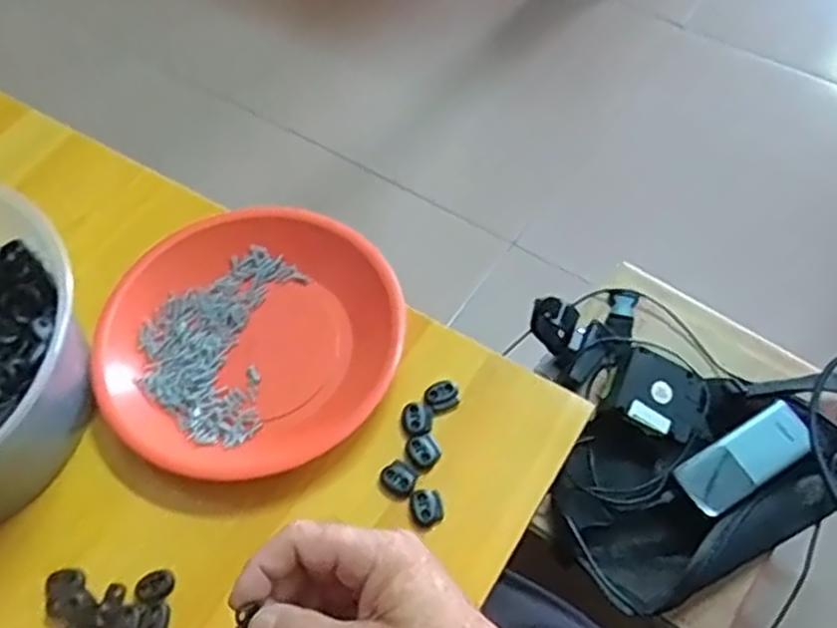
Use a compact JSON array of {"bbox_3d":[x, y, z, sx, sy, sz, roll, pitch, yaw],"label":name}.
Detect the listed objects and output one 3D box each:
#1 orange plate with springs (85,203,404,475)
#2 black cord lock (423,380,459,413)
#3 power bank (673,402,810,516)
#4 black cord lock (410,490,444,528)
[{"bbox_3d":[-0.106,0.016,0.500,0.182,0.031,0.173,-1,58,2],"label":"orange plate with springs"},{"bbox_3d":[0.014,0.051,0.486,0.021,0.005,0.018,-20,59,-10],"label":"black cord lock"},{"bbox_3d":[0.293,0.128,0.695,0.122,0.028,0.054,-35,62,-4],"label":"power bank"},{"bbox_3d":[0.004,0.112,0.451,0.018,0.006,0.021,-19,59,-9],"label":"black cord lock"}]

